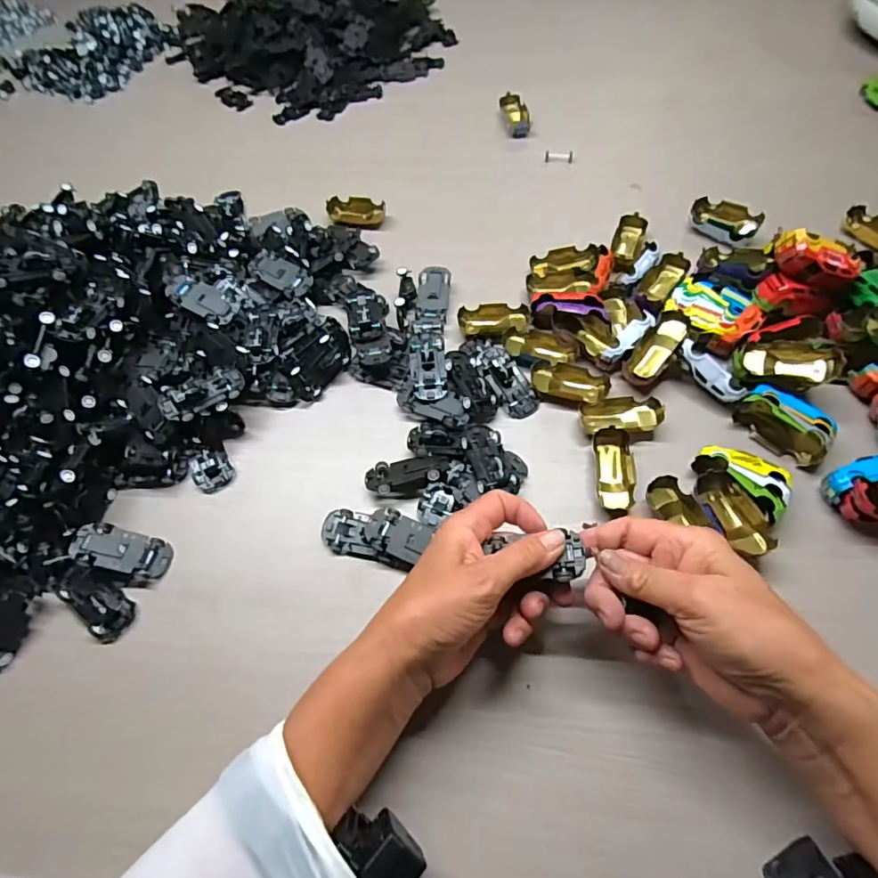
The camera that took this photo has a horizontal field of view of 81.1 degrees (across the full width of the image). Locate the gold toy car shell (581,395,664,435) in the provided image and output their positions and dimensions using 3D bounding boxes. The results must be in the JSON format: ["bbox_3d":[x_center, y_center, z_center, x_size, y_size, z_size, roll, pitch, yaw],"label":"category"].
[{"bbox_3d":[0.147,-0.019,0.414,0.064,0.014,0.030,-8,61,-1],"label":"gold toy car shell"}]

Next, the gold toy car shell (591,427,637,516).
[{"bbox_3d":[0.134,0.025,0.390,0.027,0.019,0.066,-1,61,3],"label":"gold toy car shell"}]

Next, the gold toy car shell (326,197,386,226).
[{"bbox_3d":[-0.089,-0.244,0.553,0.060,0.018,0.033,6,61,6],"label":"gold toy car shell"}]

